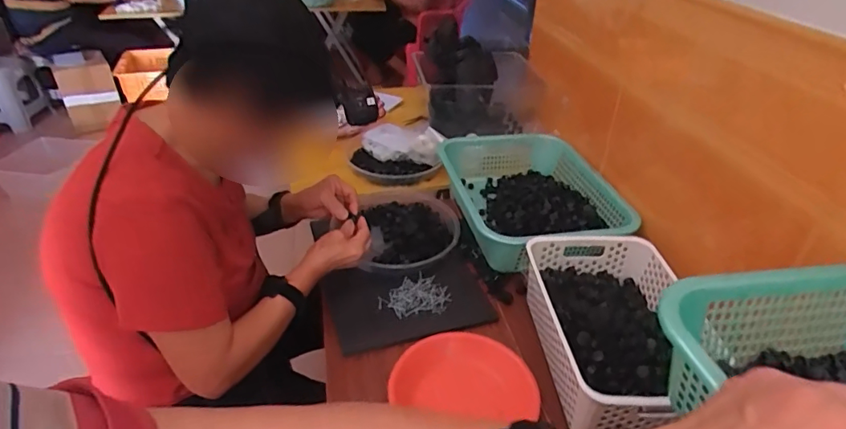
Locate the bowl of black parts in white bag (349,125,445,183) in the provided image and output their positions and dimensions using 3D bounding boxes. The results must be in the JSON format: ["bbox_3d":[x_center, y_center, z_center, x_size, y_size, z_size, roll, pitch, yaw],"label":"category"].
[{"bbox_3d":[-0.062,-0.134,1.178,0.200,0.077,0.172,-1,34,-3],"label":"bowl of black parts in white bag"}]

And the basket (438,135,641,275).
[{"bbox_3d":[0.214,-0.035,1.033,0.304,0.087,0.400,-6,35,-11],"label":"basket"}]

